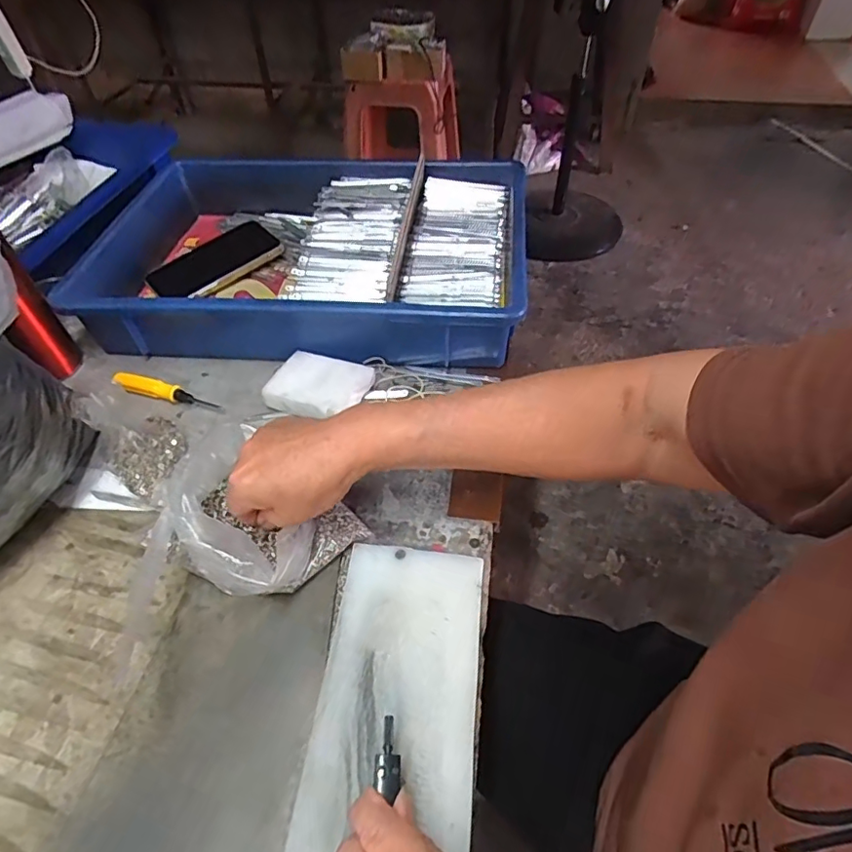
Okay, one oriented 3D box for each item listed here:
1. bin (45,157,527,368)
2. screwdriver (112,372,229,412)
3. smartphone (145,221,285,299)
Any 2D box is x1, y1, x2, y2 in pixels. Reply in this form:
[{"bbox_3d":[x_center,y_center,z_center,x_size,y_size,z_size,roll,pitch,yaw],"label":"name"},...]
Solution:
[{"bbox_3d":[-0.115,-0.187,0.580,0.423,0.080,0.277,3,49,4],"label":"bin"},{"bbox_3d":[-0.238,-0.032,0.506,0.108,0.016,0.017,15,55,6],"label":"screwdriver"},{"bbox_3d":[-0.237,-0.185,0.619,0.140,0.013,0.073,-35,57,-26],"label":"smartphone"}]

